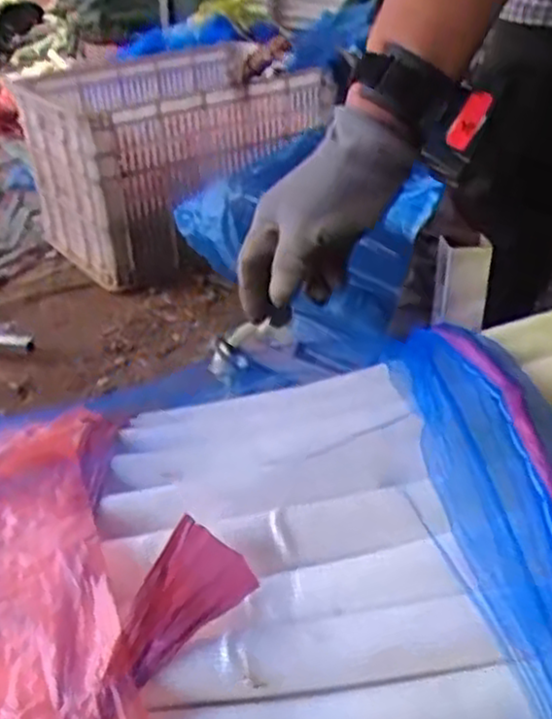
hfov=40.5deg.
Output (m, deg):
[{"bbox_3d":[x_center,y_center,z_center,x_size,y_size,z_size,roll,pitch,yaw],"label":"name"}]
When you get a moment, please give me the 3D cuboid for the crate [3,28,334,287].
[{"bbox_3d":[-0.181,-0.382,1.366,0.478,0.271,0.403,-20,36,-29],"label":"crate"}]

